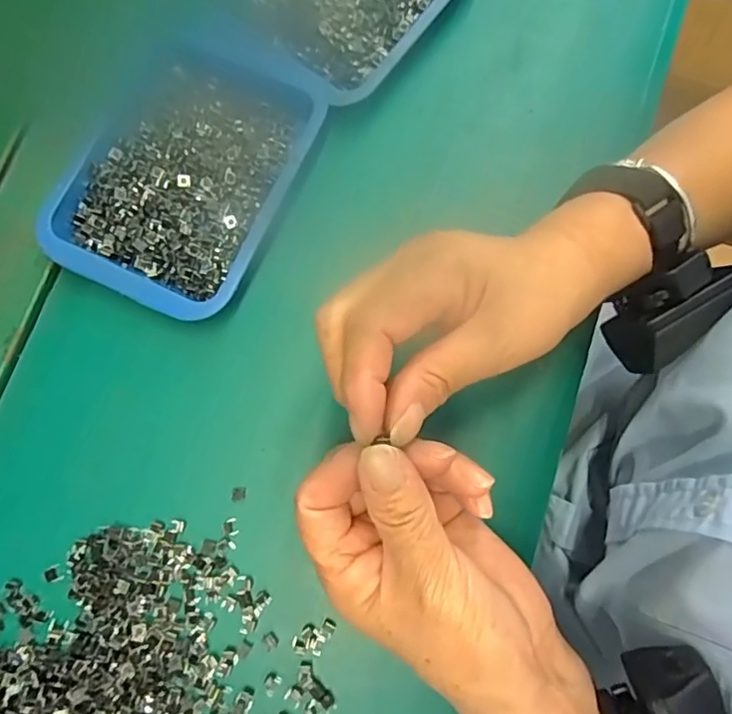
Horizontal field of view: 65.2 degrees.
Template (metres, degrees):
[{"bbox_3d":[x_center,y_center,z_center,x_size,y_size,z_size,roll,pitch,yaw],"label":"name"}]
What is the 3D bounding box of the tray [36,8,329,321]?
[{"bbox_3d":[-0.100,-0.113,0.327,0.117,0.019,0.172,26,81,4],"label":"tray"}]

